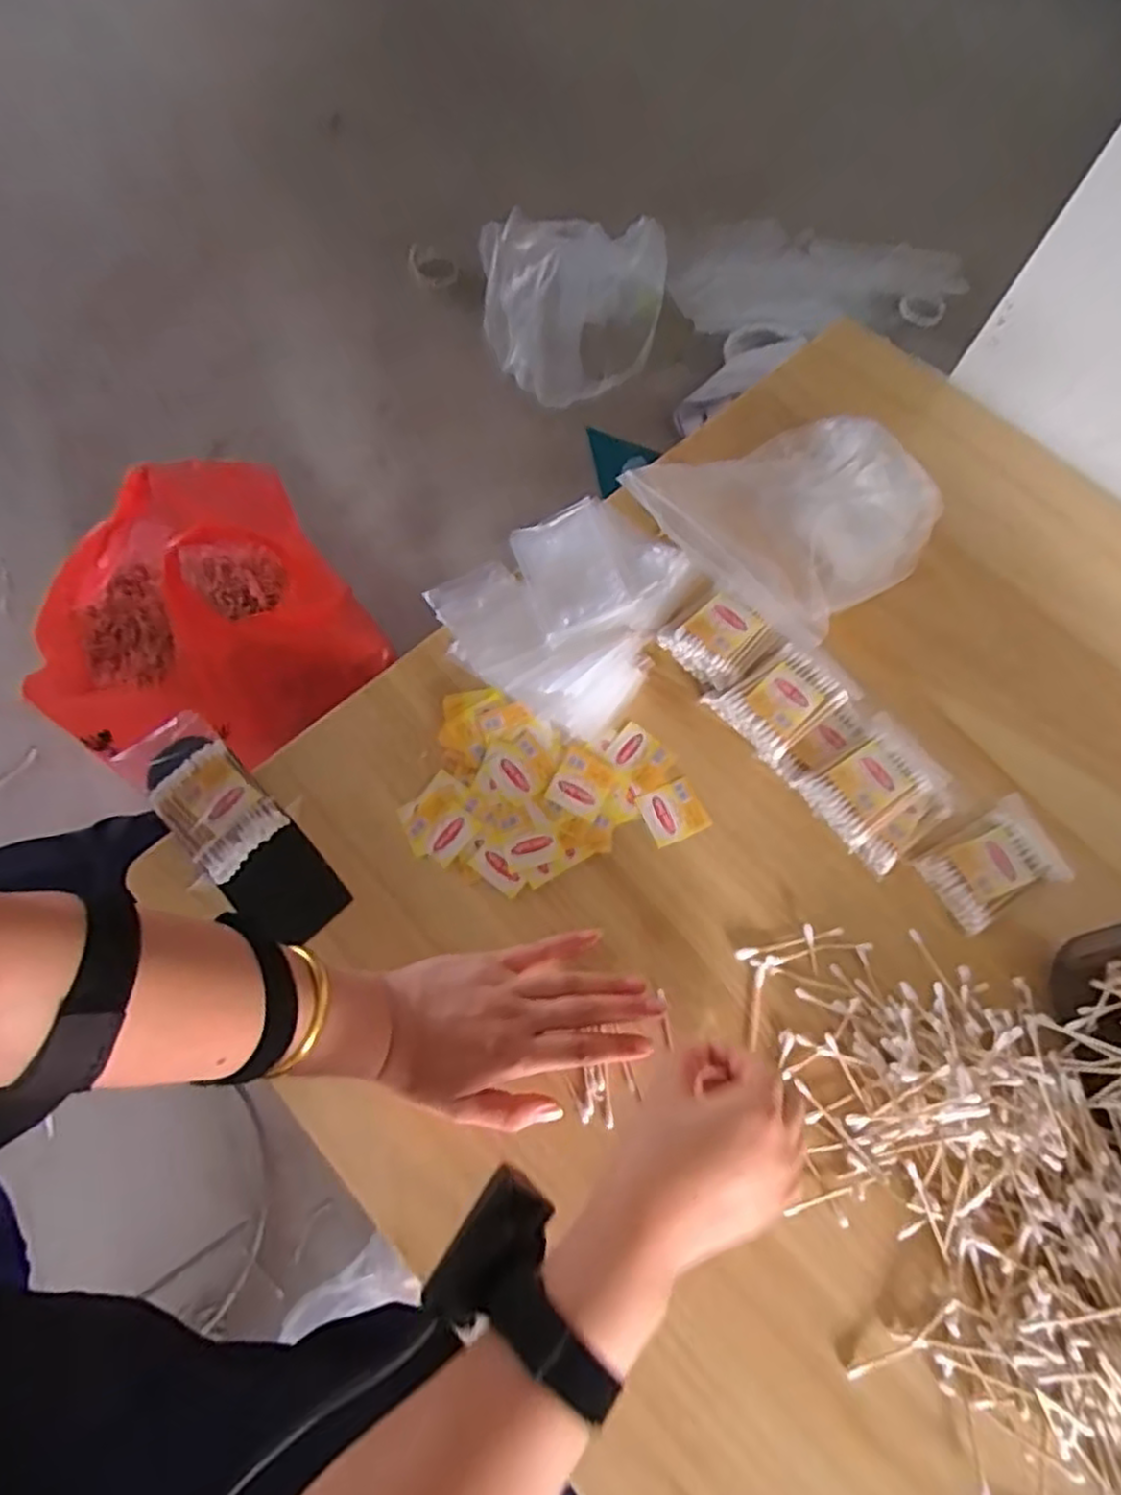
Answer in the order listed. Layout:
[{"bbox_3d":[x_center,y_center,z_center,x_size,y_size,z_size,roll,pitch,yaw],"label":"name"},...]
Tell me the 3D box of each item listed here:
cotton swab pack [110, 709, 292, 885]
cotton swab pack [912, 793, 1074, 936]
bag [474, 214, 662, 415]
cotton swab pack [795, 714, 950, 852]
[{"bbox_3d":[-0.244,0.032,0.506,0.062,0.034,0.112,-42,77,-16],"label":"cotton swab pack"},{"bbox_3d":[0.294,0.077,0.494,0.093,0.010,0.059,-27,73,-12],"label":"cotton swab pack"},{"bbox_3d":[0.010,-0.743,1.249,0.318,0.206,0.231,7,69,0],"label":"bag"},{"bbox_3d":[0.213,0.024,0.507,0.089,0.029,0.060,-32,74,-13],"label":"cotton swab pack"}]

